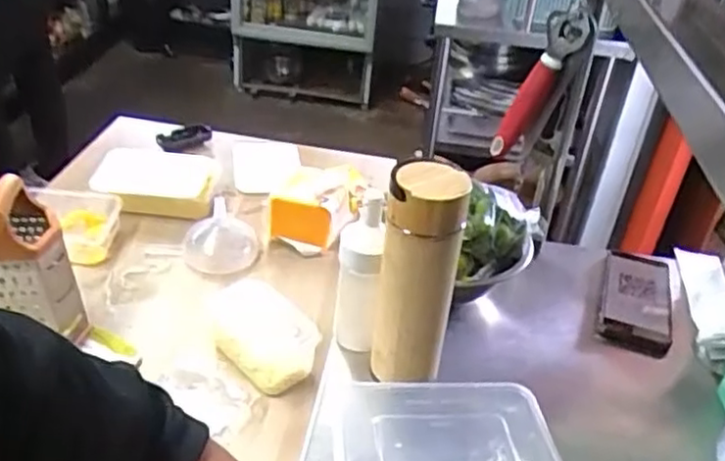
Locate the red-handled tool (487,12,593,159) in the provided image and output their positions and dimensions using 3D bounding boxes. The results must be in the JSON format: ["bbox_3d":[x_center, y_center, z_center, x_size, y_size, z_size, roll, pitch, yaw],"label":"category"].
[{"bbox_3d":[0.182,-0.153,0.713,0.037,0.166,0.043,16,28,-27],"label":"red-handled tool"}]

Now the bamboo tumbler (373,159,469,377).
[{"bbox_3d":[0.050,0.044,0.619,0.066,0.217,0.059,9,35,5],"label":"bamboo tumbler"}]

